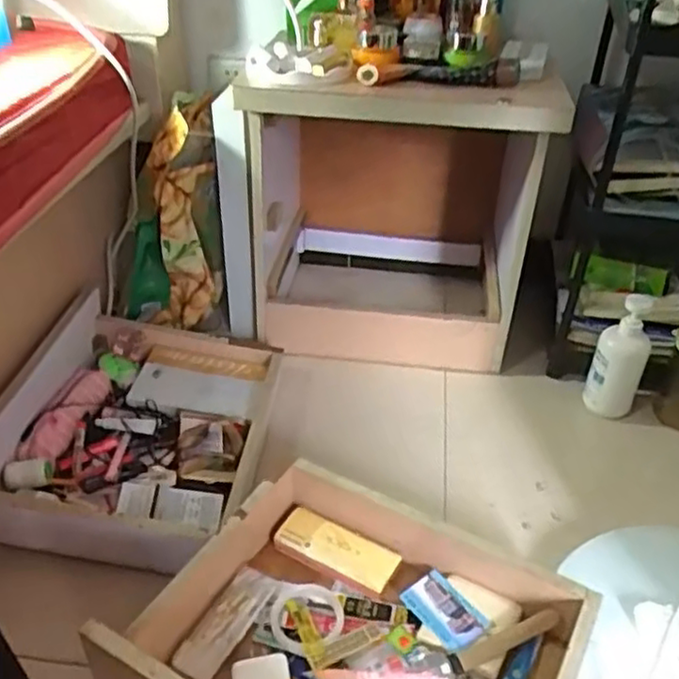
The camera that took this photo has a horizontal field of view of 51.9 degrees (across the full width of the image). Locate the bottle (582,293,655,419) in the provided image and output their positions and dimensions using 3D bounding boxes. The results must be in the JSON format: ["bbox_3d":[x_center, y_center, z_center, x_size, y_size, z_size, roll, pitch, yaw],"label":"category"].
[{"bbox_3d":[0.421,0.027,1.046,0.074,0.183,0.060,18,38,20],"label":"bottle"}]

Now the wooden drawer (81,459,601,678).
[{"bbox_3d":[0.025,0.303,0.670,0.383,0.156,0.313,20,39,23],"label":"wooden drawer"}]

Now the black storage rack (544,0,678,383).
[{"bbox_3d":[0.496,-0.249,1.116,0.255,0.526,0.368,12,37,13],"label":"black storage rack"}]

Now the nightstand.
[{"bbox_3d":[0.057,-0.225,1.217,0.487,0.496,0.402,3,36,0],"label":"nightstand"}]

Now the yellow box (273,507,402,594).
[{"bbox_3d":[-0.005,0.240,0.799,0.138,0.021,0.048,19,39,22],"label":"yellow box"}]

